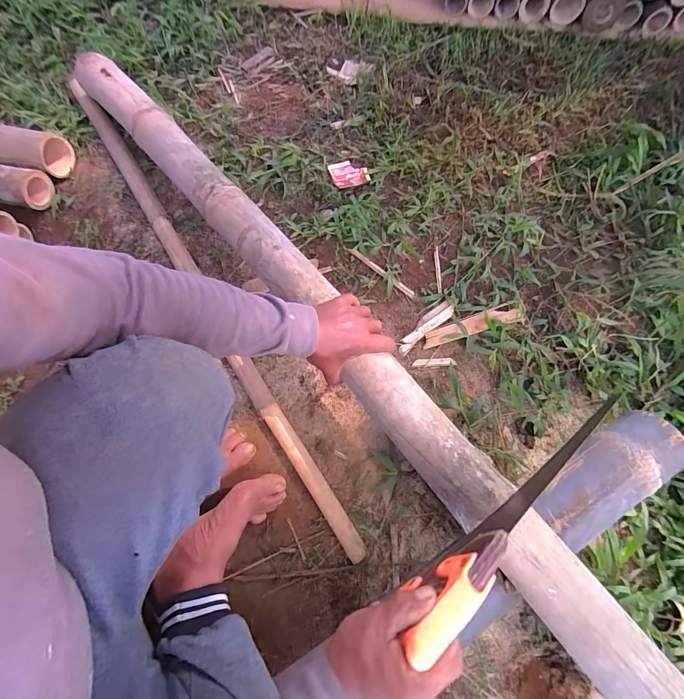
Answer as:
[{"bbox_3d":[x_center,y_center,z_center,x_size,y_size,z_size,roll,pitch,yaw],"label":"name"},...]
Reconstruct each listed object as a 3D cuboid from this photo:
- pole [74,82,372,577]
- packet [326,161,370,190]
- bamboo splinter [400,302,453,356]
[{"bbox_3d":[-0.303,-0.150,0.731,0.042,0.034,1.174,-31,74,-13],"label":"pole"},{"bbox_3d":[0.014,-0.406,0.839,0.084,0.010,0.072,-19,71,-9],"label":"packet"},{"bbox_3d":[0.169,-0.046,0.737,0.149,0.005,0.035,-37,75,-14],"label":"bamboo splinter"}]

